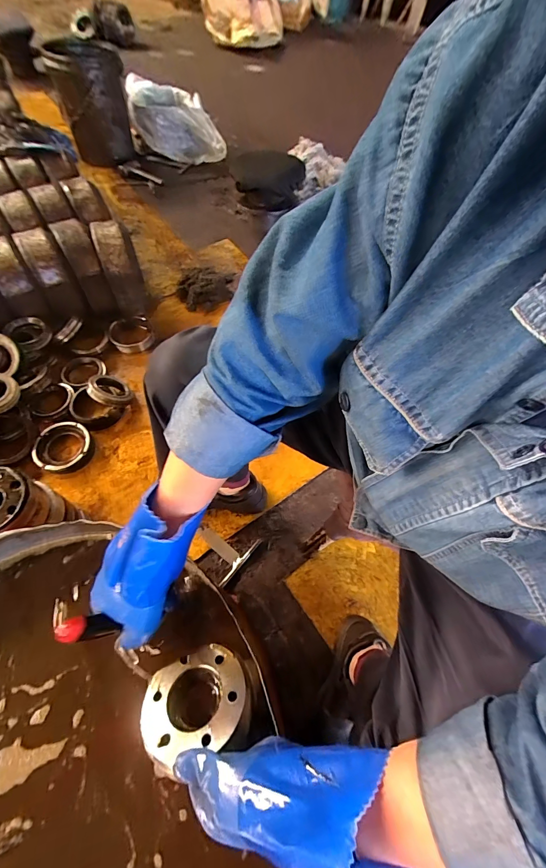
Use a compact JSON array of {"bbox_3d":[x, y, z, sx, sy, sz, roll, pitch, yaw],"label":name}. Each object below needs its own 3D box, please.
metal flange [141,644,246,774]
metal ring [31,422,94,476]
[{"bbox_3d":[-0.089,0.314,0.392,0.116,0.028,0.097,-17,36,-16],"label":"metal flange"},{"bbox_3d":[-0.509,0.031,0.816,0.124,0.037,0.123,2,61,-3],"label":"metal ring"}]

